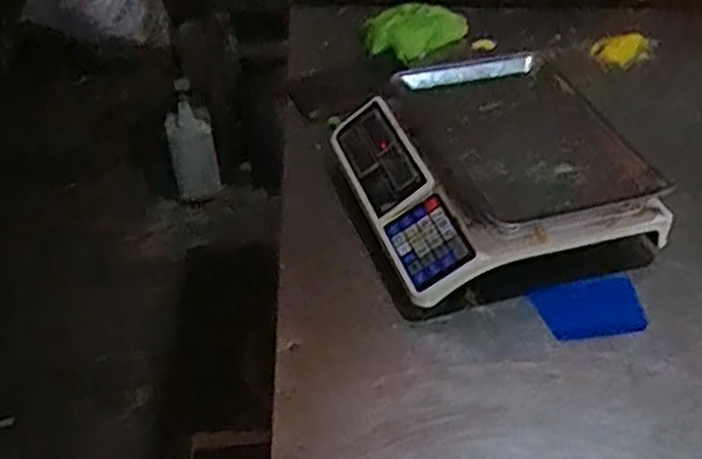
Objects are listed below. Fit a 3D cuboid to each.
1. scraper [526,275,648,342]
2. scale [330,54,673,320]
[{"bbox_3d":[0.276,0.092,0.892,0.122,0.004,0.077,-8,50,-6],"label":"scraper"},{"bbox_3d":[0.174,-0.068,0.989,0.318,0.151,0.331,-10,45,-14],"label":"scale"}]

